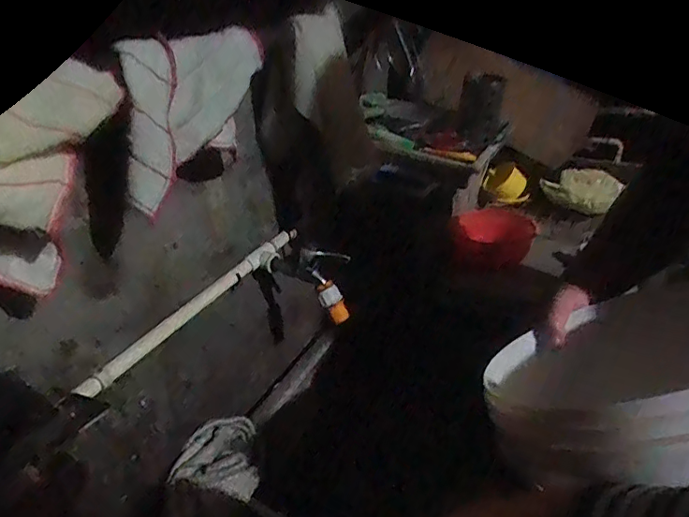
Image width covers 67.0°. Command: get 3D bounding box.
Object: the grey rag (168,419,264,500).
[{"bbox_3d":[-0.172,0.276,0.734,0.108,0.037,0.109,1,29,5],"label":"grey rag"}]

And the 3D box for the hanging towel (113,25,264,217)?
[{"bbox_3d":[-0.154,-0.165,0.555,0.035,0.137,0.224,8,32,17],"label":"hanging towel"}]

